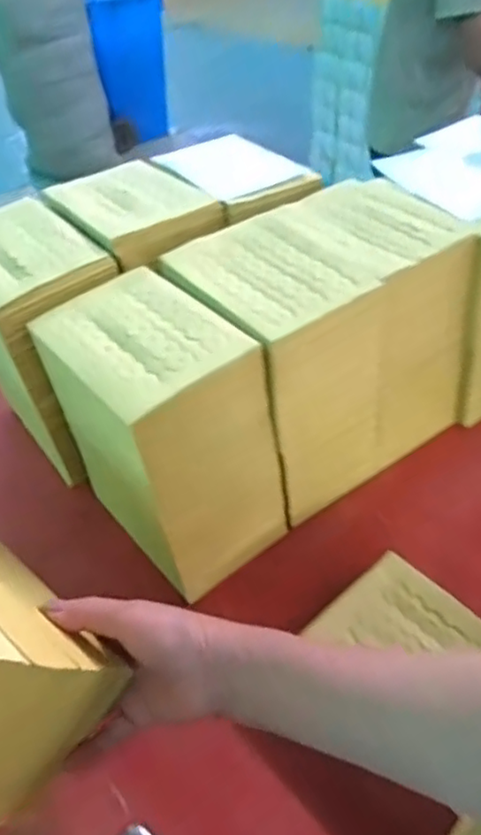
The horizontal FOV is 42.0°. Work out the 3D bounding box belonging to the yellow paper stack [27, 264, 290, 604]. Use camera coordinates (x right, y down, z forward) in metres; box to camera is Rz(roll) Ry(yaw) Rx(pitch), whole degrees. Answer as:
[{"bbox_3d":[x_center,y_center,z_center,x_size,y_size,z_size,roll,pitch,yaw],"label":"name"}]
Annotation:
[{"bbox_3d":[-0.066,0.009,0.538,0.116,0.201,0.184,-32,52,-26],"label":"yellow paper stack"}]

